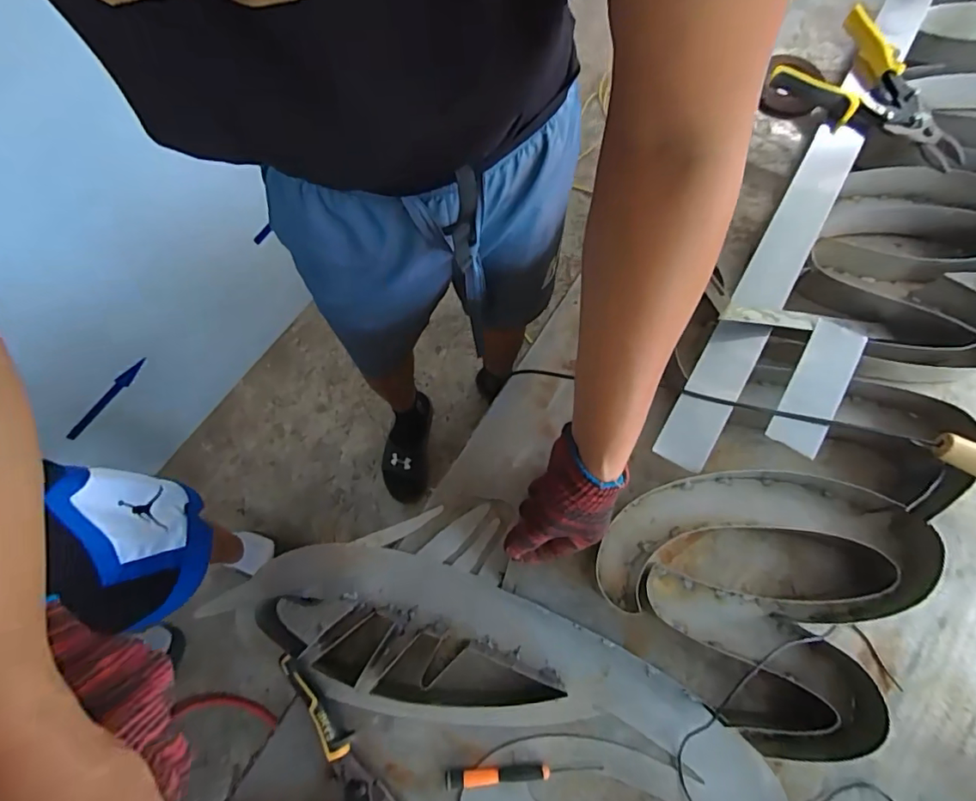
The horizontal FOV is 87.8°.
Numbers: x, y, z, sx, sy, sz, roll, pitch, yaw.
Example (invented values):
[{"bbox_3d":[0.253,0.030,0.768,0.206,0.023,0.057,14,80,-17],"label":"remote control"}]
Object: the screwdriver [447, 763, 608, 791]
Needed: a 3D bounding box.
[{"bbox_3d":[0.032,0.351,0.476,0.145,0.012,0.015,-5,74,0],"label":"screwdriver"}]

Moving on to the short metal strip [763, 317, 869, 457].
[{"bbox_3d":[0.342,-0.016,0.527,0.051,0.007,0.146,28,78,13],"label":"short metal strip"}]

